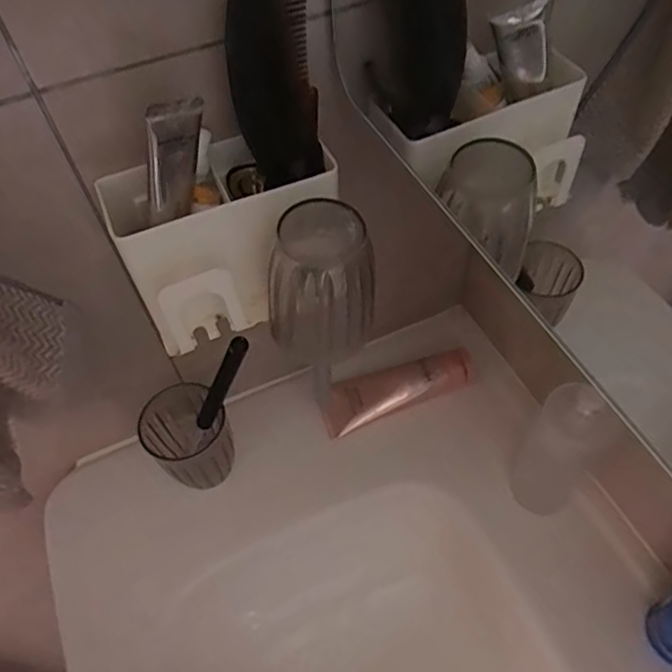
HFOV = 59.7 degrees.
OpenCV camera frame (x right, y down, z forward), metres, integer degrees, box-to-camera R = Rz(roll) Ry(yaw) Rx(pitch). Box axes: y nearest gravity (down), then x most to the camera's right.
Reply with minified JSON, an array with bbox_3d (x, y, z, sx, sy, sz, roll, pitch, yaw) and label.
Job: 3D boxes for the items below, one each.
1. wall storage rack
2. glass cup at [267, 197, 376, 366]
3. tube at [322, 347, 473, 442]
[{"bbox_3d":[-0.067,-0.062,0.399,0.142,0.106,0.095,-24,57,-13],"label":"wall storage rack"},{"bbox_3d":[-0.006,-0.029,0.371,0.056,0.095,0.055,-2,55,3],"label":"glass cup"},{"bbox_3d":[0.059,0.051,0.589,0.153,0.026,0.052,-19,56,-9],"label":"tube"}]

